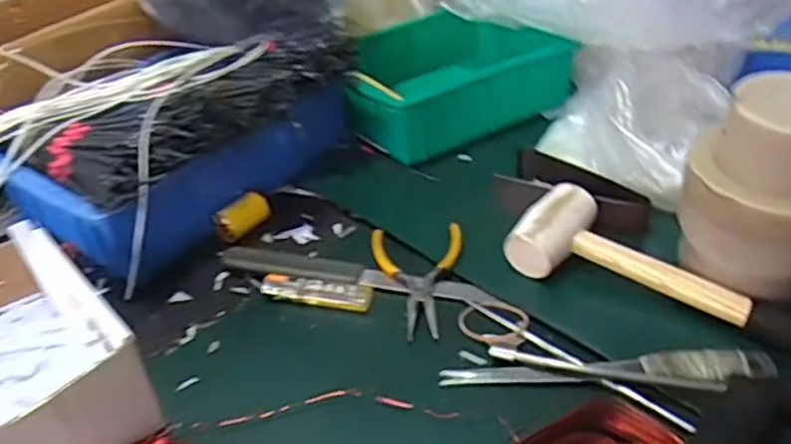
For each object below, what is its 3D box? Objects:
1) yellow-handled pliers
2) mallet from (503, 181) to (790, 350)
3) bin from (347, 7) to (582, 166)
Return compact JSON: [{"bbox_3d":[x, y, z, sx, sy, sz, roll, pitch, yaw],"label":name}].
[{"bbox_3d":[0.015,0.049,0.543,0.074,0.023,0.114,0,38,5],"label":"yellow-handled pliers"},{"bbox_3d":[0.211,0.044,0.492,0.263,0.038,0.080,24,46,31],"label":"mallet"},{"bbox_3d":[0.047,-0.156,0.746,0.253,0.075,0.171,-22,42,-22],"label":"bin"}]

